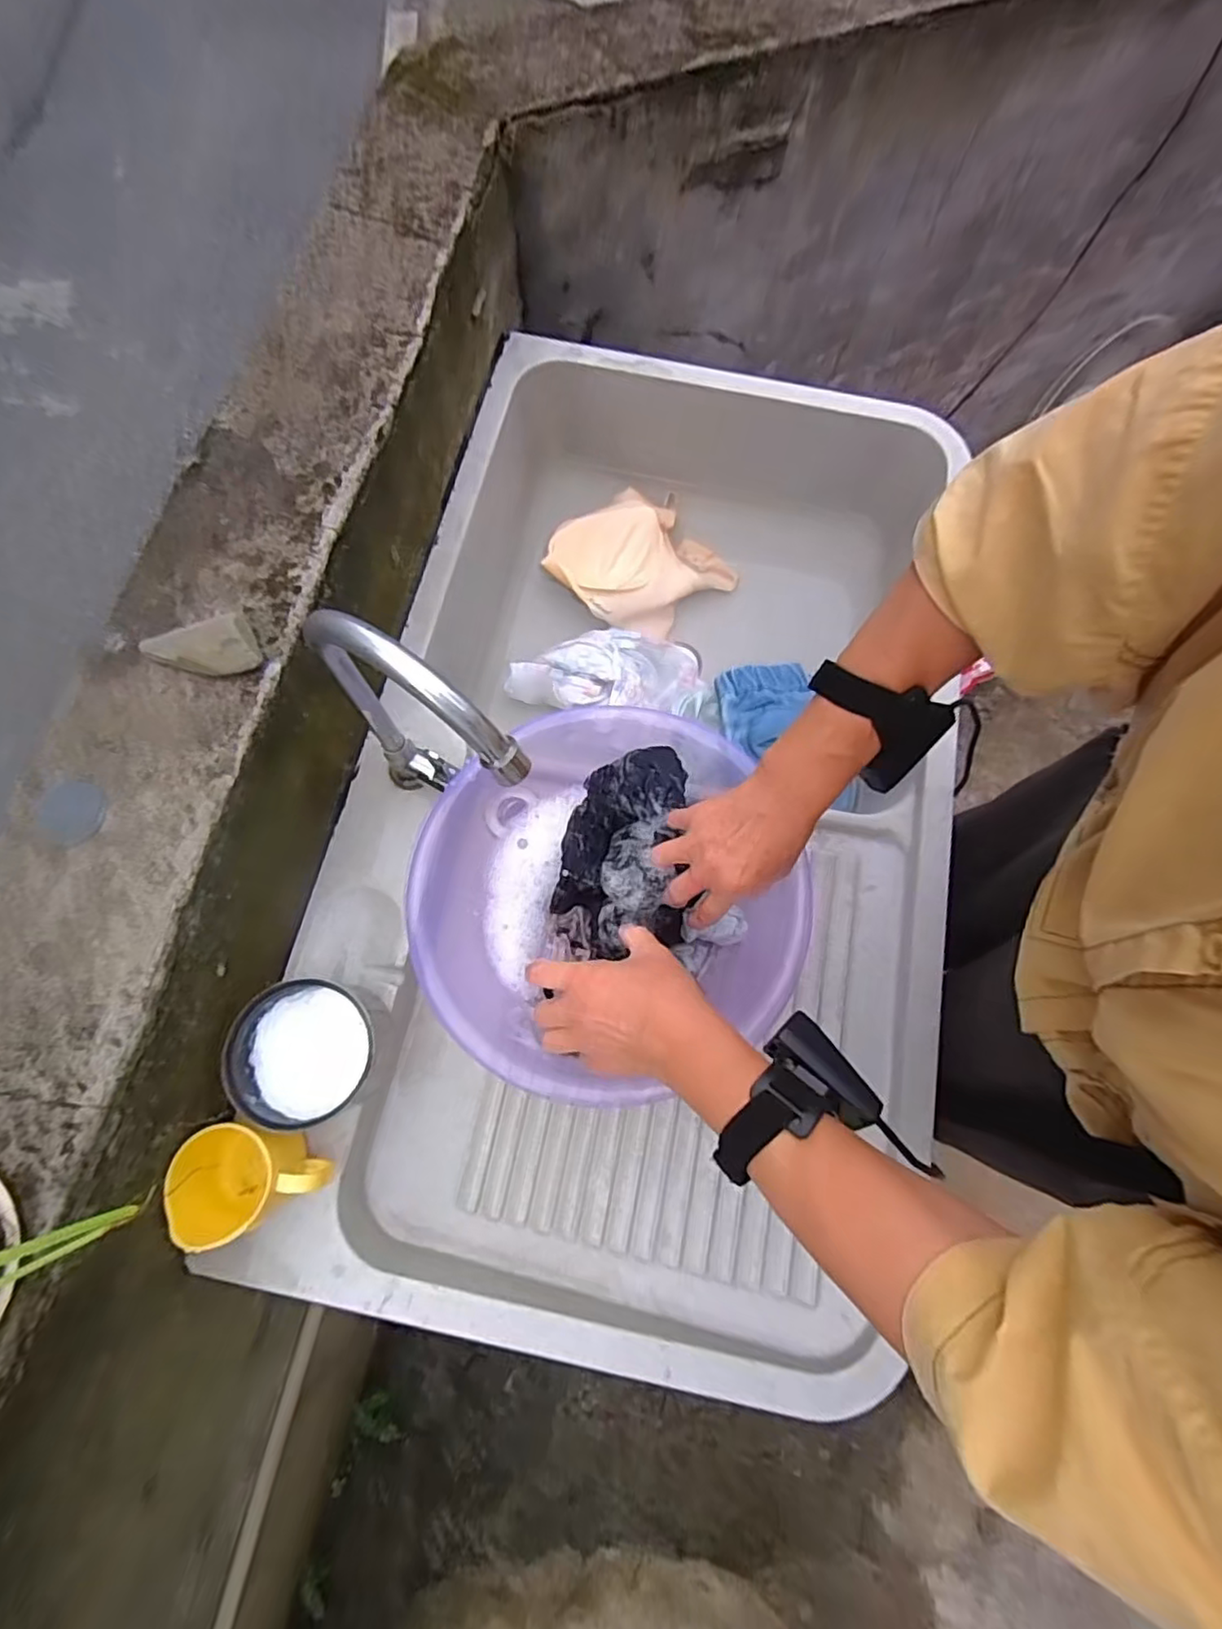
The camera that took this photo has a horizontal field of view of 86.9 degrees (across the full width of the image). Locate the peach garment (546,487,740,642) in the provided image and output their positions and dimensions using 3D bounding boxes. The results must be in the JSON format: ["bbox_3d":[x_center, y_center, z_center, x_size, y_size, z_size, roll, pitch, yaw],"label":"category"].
[{"bbox_3d":[0.041,-0.336,0.864,0.211,0.061,0.194,37,75,9],"label":"peach garment"}]

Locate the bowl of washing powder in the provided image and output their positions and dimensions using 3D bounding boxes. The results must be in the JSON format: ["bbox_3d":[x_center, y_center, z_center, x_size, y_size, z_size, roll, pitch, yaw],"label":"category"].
[{"bbox_3d":[-0.238,0.189,0.506,0.090,0.085,0.099,1,72,-2],"label":"bowl of washing powder"}]

